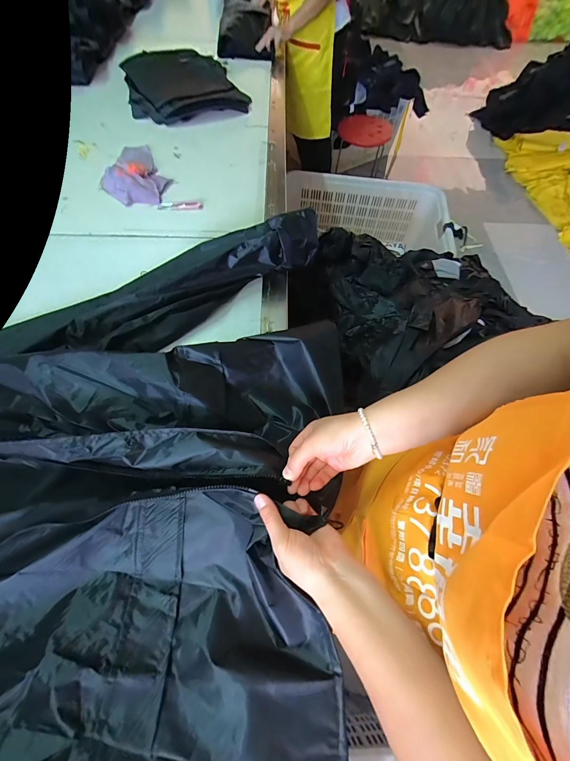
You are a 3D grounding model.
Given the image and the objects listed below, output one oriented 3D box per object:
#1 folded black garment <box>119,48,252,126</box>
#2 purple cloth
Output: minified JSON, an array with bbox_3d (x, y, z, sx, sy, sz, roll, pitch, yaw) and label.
[{"bbox_3d":[-0.313,-0.919,0.968,0.333,0.042,0.398,-19,65,-11],"label":"folded black garment"},{"bbox_3d":[-0.368,-0.501,0.754,0.142,0.034,0.228,-24,66,-14],"label":"purple cloth"}]

